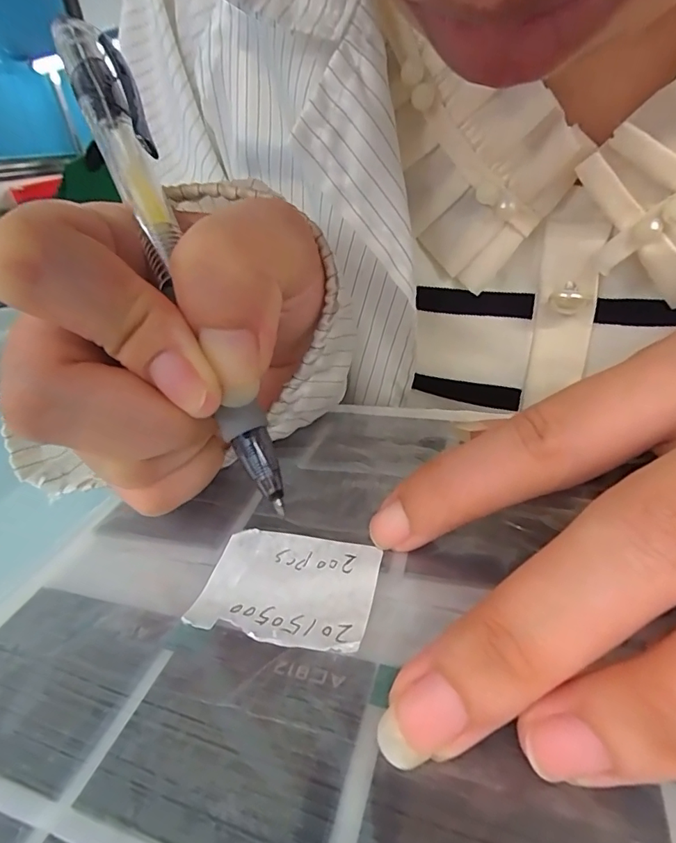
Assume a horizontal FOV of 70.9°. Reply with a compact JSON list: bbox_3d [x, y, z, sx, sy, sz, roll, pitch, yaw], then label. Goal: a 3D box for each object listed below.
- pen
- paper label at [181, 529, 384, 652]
[{"bbox_3d":[-0.041,-0.043,0.118,0.013,0.137,0.008,-21,-8,-25],"label":"pen"},{"bbox_3d":[-0.012,0.038,0.111,0.040,0.004,0.029,4,31,16],"label":"paper label"}]

